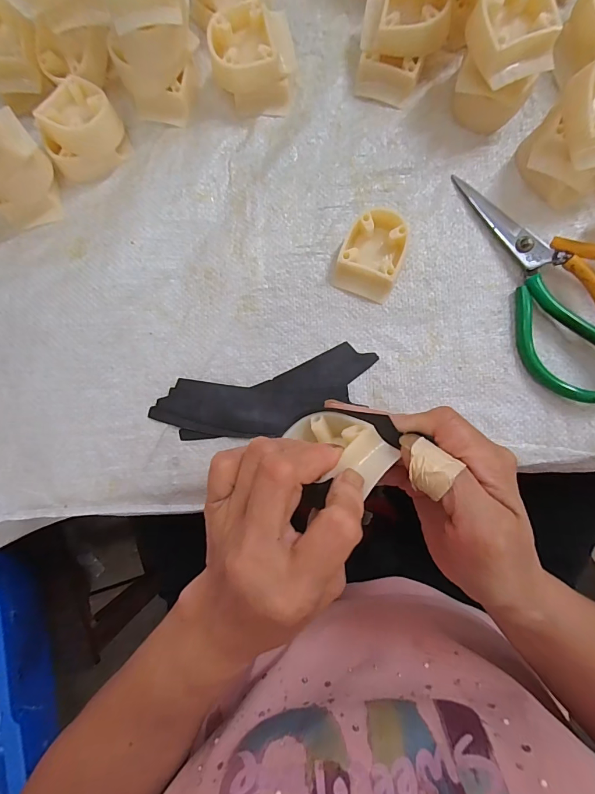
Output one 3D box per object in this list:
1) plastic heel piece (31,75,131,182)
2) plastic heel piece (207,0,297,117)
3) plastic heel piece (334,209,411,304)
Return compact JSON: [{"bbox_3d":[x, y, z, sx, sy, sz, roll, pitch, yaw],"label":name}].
[{"bbox_3d":[-0.170,-0.207,0.295,0.060,0.036,0.048,-39,83,0],"label":"plastic heel piece"},{"bbox_3d":[-0.033,-0.257,0.293,0.060,0.041,0.051,-9,84,3],"label":"plastic heel piece"},{"bbox_3d":[0.056,-0.106,0.284,0.044,0.024,0.057,20,86,6],"label":"plastic heel piece"}]

